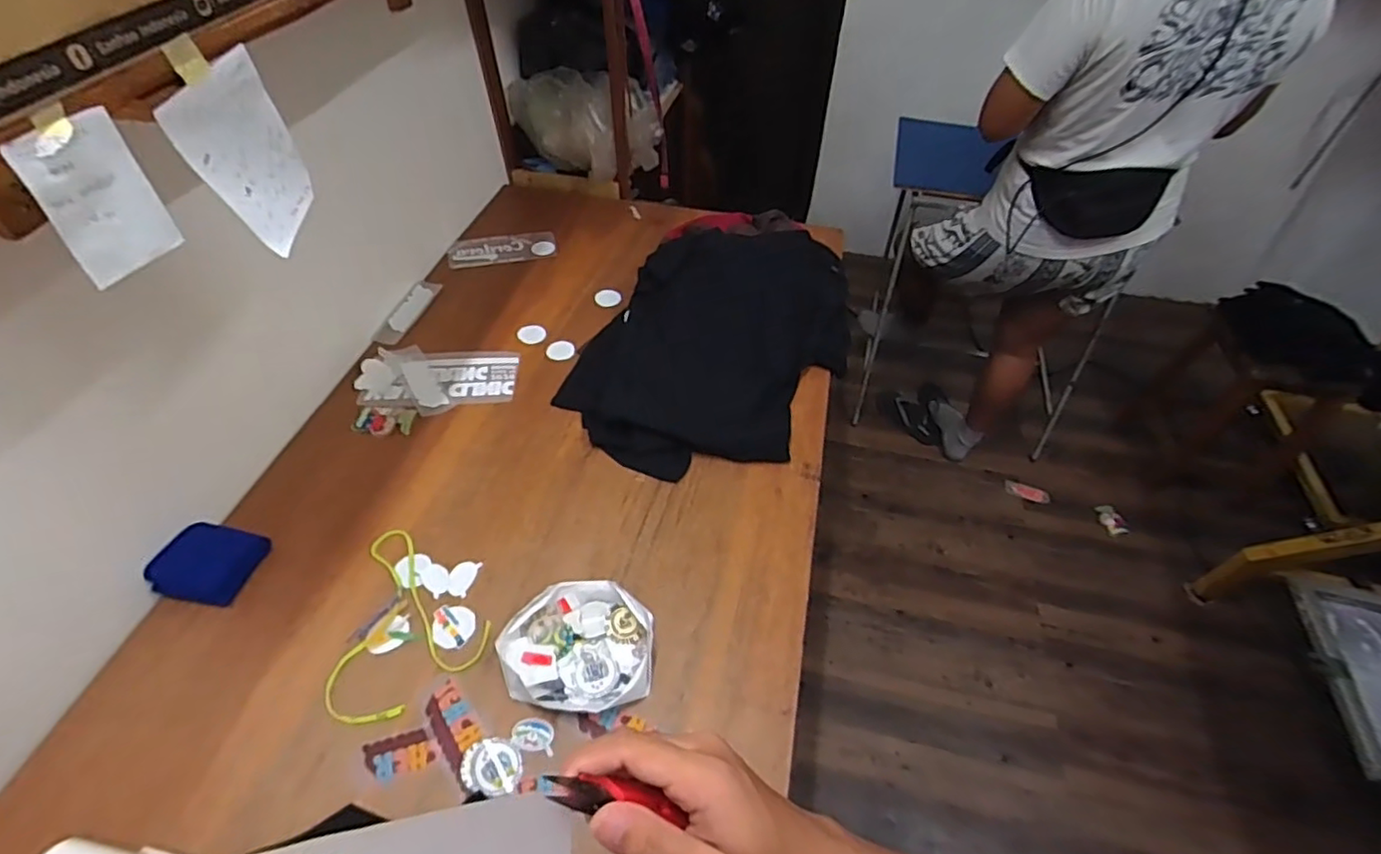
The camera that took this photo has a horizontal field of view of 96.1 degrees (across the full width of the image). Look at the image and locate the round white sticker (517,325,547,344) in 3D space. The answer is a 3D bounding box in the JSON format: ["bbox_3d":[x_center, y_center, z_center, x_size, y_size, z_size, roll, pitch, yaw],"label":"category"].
[{"bbox_3d":[-0.318,-0.185,1.241,0.055,0.007,0.047,28,65,17],"label":"round white sticker"}]

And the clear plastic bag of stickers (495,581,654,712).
[{"bbox_3d":[-0.148,0.289,0.823,0.192,0.039,0.156,2,49,0],"label":"clear plastic bag of stickers"}]

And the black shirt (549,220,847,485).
[{"bbox_3d":[0.063,-0.191,1.175,0.416,0.131,0.650,24,53,18],"label":"black shirt"}]

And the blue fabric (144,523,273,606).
[{"bbox_3d":[-0.685,0.191,0.887,0.117,0.044,0.107,7,50,5],"label":"blue fabric"}]

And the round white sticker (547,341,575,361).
[{"bbox_3d":[-0.254,-0.151,1.214,0.054,0.004,0.055,1,49,-1],"label":"round white sticker"}]

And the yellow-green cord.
[{"bbox_3d":[-0.422,0.274,0.851,0.262,0.004,0.201,35,57,25],"label":"yellow-green cord"}]

